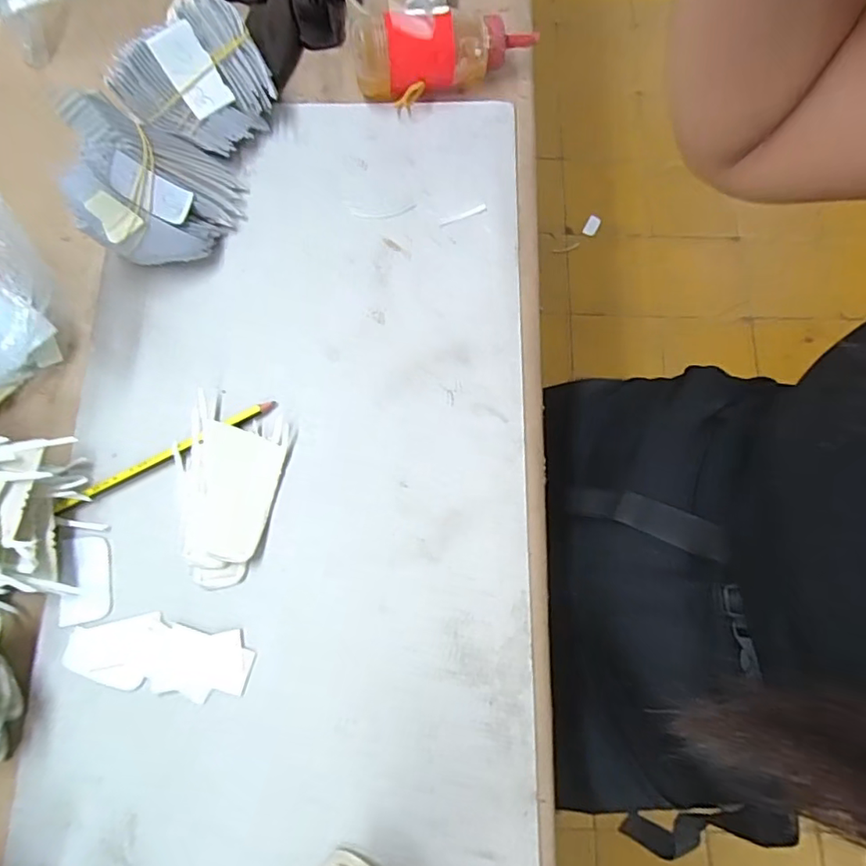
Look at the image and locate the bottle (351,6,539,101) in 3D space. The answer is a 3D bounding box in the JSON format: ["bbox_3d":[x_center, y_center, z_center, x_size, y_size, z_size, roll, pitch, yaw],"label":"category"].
[{"bbox_3d":[0.009,-0.284,0.419,0.138,0.047,0.044,-11,77,-4],"label":"bottle"}]

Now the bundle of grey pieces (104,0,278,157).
[{"bbox_3d":[-0.165,-0.253,0.405,0.101,0.031,0.085,-47,122,-2],"label":"bundle of grey pieces"}]

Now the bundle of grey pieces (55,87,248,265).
[{"bbox_3d":[-0.188,-0.171,0.384,0.091,0.071,0.101,-8,77,-3],"label":"bundle of grey pieces"}]

